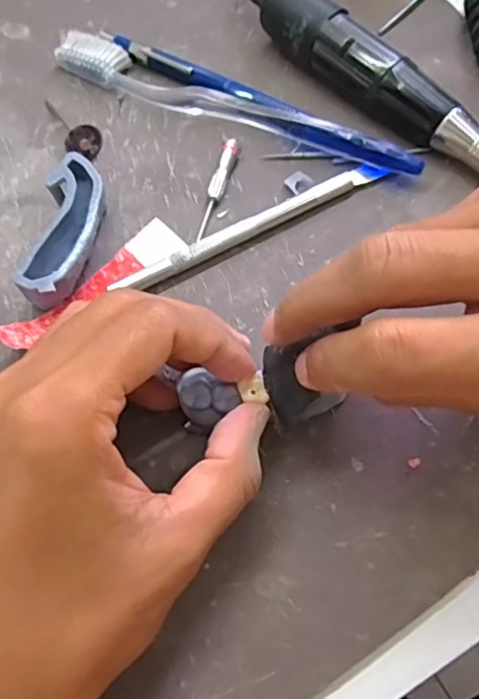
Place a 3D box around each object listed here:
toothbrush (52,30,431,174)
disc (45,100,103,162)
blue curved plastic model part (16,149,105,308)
[{"bbox_3d":[-0.007,-0.111,0.267,0.183,0.015,0.019,27,71,14],"label":"toothbrush"},{"bbox_3d":[-0.080,-0.105,0.275,0.017,0.016,0.049,-33,53,-10],"label":"disc"},{"bbox_3d":[-0.070,-0.046,0.241,0.025,0.021,0.069,6,68,6],"label":"blue curved plastic model part"}]

